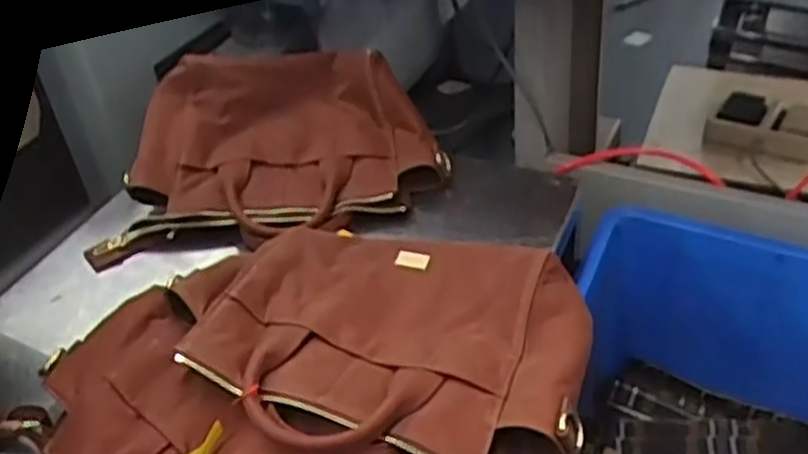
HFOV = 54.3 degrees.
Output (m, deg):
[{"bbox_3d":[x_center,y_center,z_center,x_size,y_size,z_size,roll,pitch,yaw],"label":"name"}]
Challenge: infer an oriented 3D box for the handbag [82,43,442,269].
[{"bbox_3d":[-0.141,-0.090,0.806,0.340,0.102,0.213,-9,38,-7],"label":"handbag"}]

